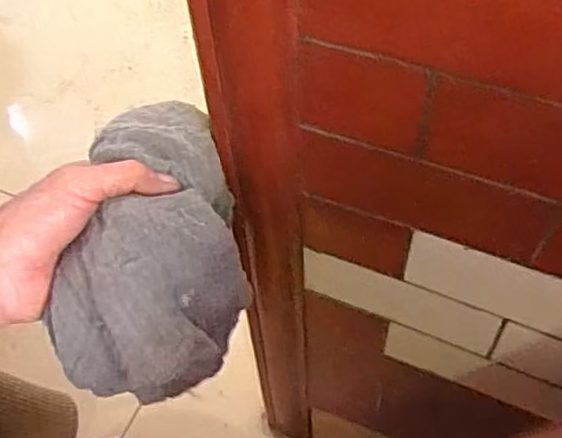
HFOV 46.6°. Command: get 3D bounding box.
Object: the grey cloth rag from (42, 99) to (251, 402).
[{"bbox_3d":[-0.073,0.019,0.372,0.096,0.077,0.160,-6,53,-1],"label":"grey cloth rag"}]

